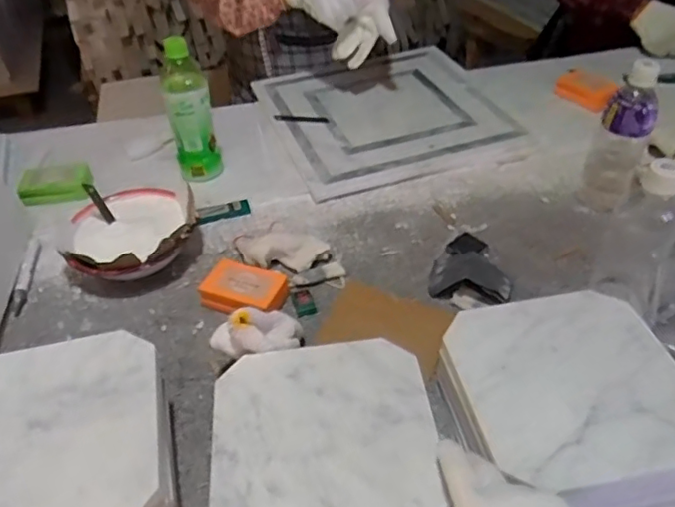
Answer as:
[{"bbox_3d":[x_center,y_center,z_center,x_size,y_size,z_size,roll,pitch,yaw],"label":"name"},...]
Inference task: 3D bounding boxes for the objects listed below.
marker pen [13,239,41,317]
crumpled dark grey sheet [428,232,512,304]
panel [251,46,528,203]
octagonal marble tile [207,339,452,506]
[{"bbox_3d":[-0.405,0.026,0.762,0.015,0.012,0.143,-9,42,-7],"label":"marker pen"},{"bbox_3d":[0.171,0.009,0.731,0.095,0.036,0.123,12,45,17],"label":"crumpled dark grey sheet"},{"bbox_3d":[0.080,-0.266,1.048,0.408,0.019,0.389,-18,44,-15],"label":"panel"},{"bbox_3d":[-0.012,0.168,0.525,0.197,0.012,0.208,-5,42,-2],"label":"octagonal marble tile"}]

